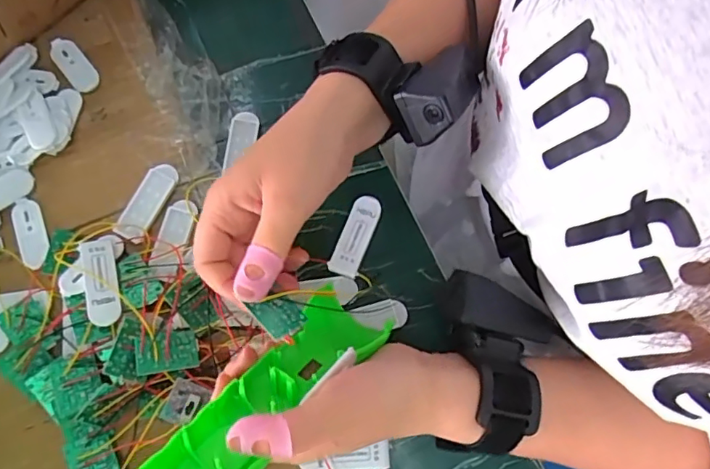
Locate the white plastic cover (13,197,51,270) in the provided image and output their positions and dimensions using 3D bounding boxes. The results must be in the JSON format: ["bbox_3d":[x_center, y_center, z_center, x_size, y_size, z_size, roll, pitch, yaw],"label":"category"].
[{"bbox_3d":[-0.225,-0.001,0.370,0.022,0.005,0.048,-24,79,-7],"label":"white plastic cover"}]

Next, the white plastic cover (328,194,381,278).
[{"bbox_3d":[0.001,0.000,0.375,0.022,0.005,0.057,22,77,3],"label":"white plastic cover"}]

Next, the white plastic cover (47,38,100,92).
[{"bbox_3d":[-0.210,-0.128,0.398,0.020,0.004,0.051,-39,81,-10],"label":"white plastic cover"}]

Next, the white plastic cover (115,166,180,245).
[{"bbox_3d":[-0.145,-0.023,0.375,0.022,0.007,0.058,26,77,4],"label":"white plastic cover"}]

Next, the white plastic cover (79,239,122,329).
[{"bbox_3d":[-0.166,0.031,0.348,0.021,0.005,0.056,-12,74,-19],"label":"white plastic cover"}]

